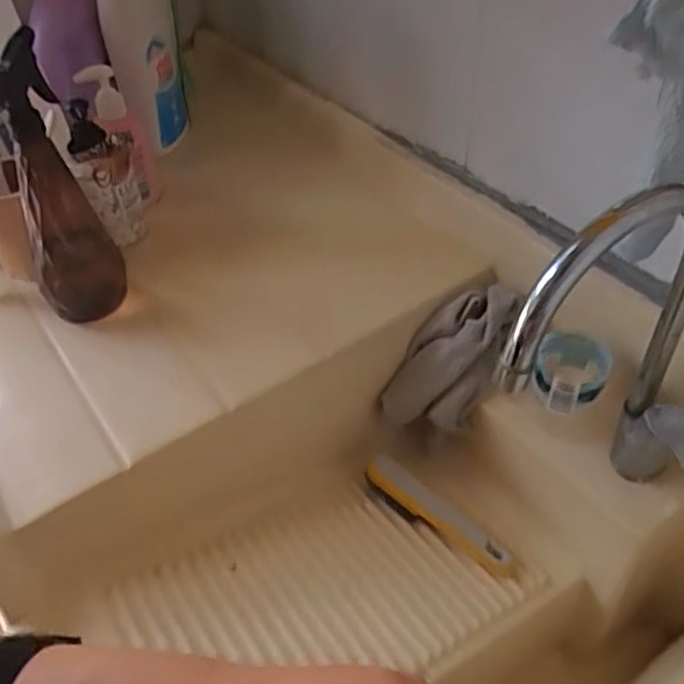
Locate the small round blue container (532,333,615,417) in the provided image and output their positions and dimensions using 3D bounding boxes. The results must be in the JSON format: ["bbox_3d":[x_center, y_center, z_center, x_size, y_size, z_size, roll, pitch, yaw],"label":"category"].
[{"bbox_3d":[0.206,0.029,0.628,0.063,0.038,0.071,12,48,15],"label":"small round blue container"}]

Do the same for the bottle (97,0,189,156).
[{"bbox_3d":[-0.235,-0.339,0.848,0.080,0.246,0.071,-14,47,-9],"label":"bottle"}]

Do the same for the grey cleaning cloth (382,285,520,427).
[{"bbox_3d":[0.113,0.018,0.700,0.081,0.079,0.155,32,56,30],"label":"grey cleaning cloth"}]

